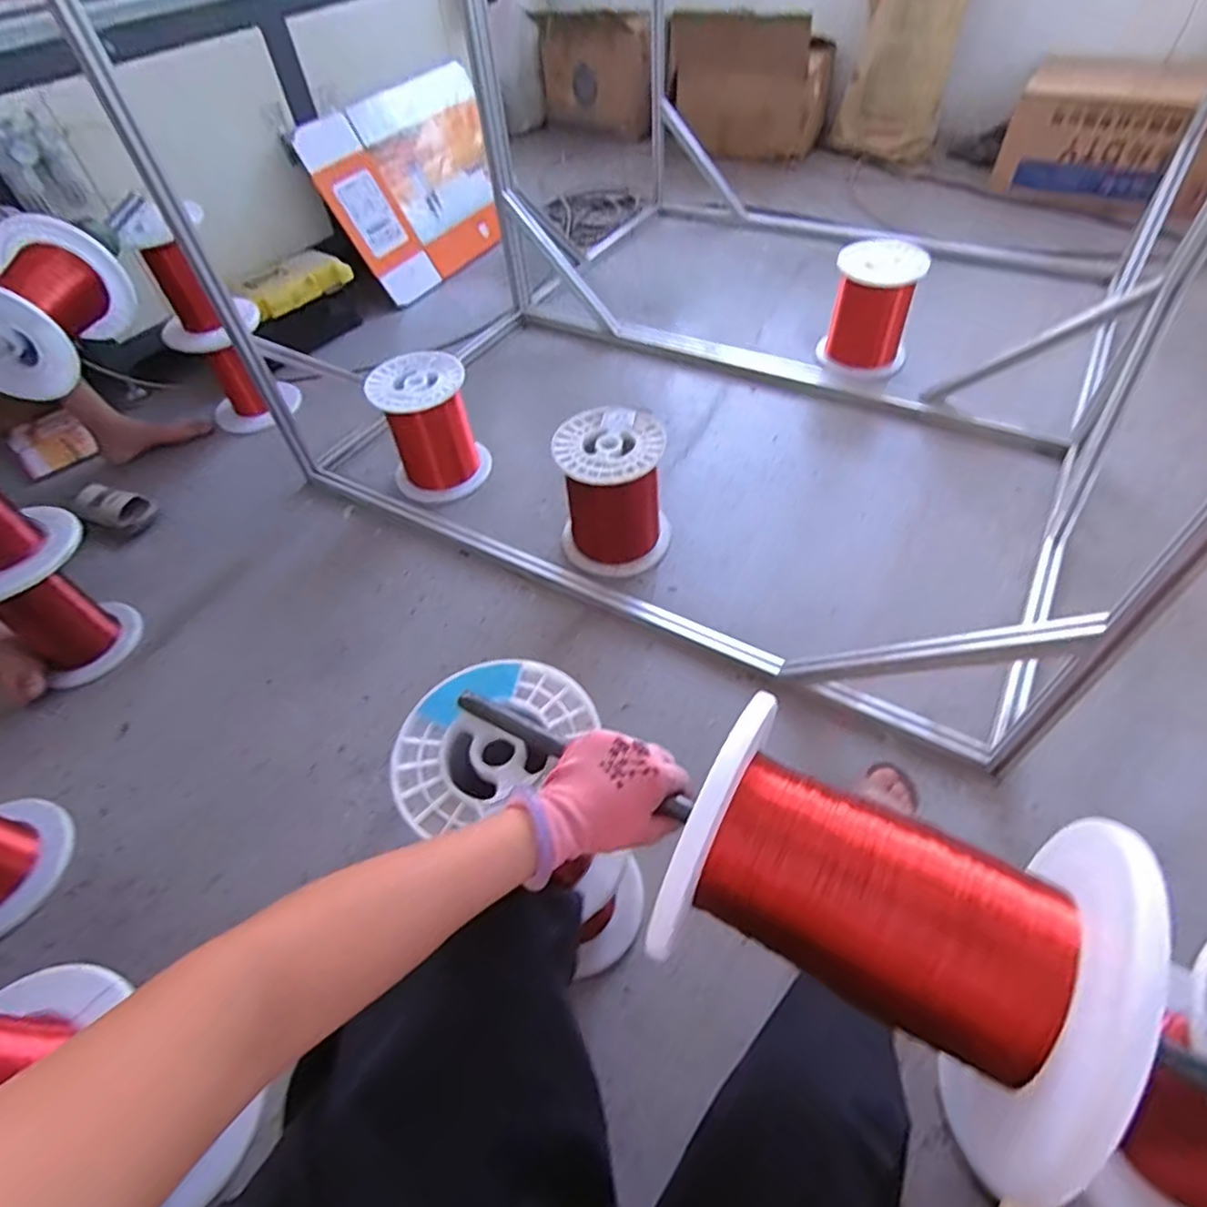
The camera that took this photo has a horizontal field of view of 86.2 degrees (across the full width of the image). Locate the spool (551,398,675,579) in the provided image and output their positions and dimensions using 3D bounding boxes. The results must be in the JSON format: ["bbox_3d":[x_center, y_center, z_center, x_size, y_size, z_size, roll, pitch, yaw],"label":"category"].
[{"bbox_3d":[0.018,-0.207,1.230,0.196,0.248,0.200,-2,52,3],"label":"spool"}]

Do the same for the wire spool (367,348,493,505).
[{"bbox_3d":[-0.370,-0.373,1.377,0.206,0.238,0.193,-2,52,3],"label":"wire spool"}]

